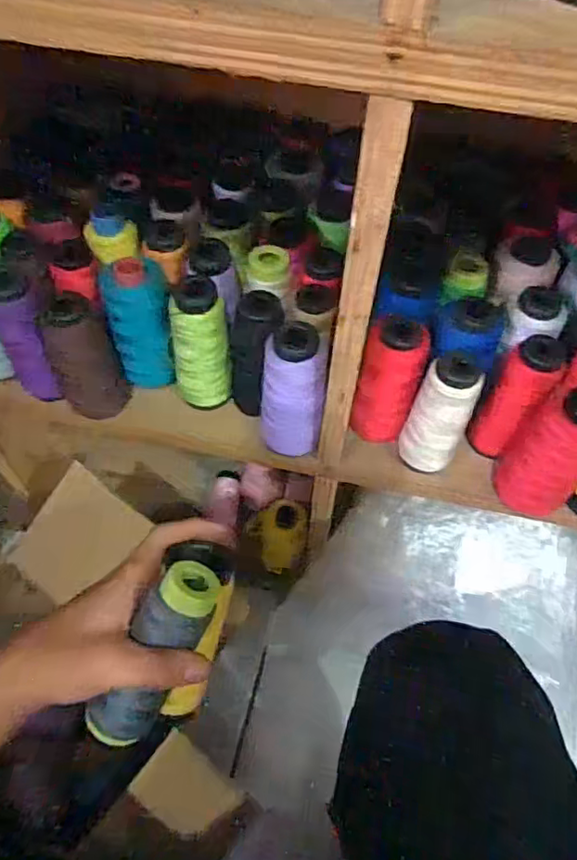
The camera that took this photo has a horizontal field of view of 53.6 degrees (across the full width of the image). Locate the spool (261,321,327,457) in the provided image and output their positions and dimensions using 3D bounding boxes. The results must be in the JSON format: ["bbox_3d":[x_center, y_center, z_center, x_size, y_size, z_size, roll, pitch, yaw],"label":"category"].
[{"bbox_3d":[0.003,-0.027,0.422,0.045,0.108,0.041,5,56,0],"label":"spool"}]

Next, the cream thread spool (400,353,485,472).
[{"bbox_3d":[0.114,-0.013,0.427,0.041,0.100,0.045,1,56,-2],"label":"cream thread spool"}]

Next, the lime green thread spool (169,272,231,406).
[{"bbox_3d":[-0.070,-0.066,0.454,0.046,0.112,0.041,-4,57,-6],"label":"lime green thread spool"}]

